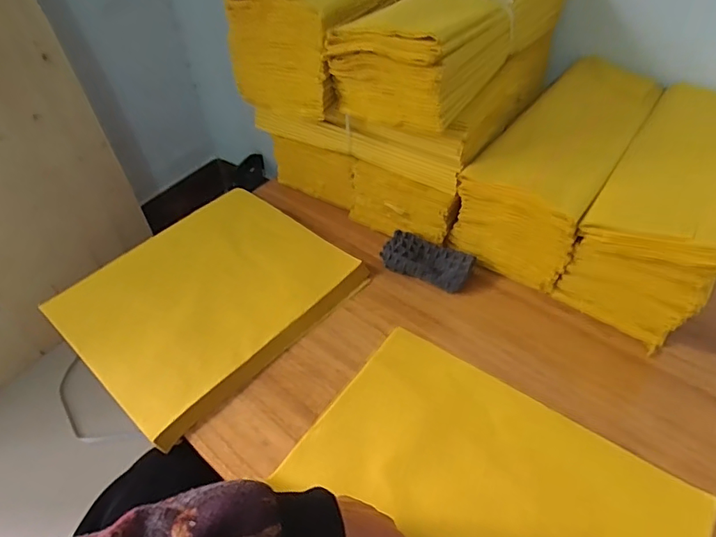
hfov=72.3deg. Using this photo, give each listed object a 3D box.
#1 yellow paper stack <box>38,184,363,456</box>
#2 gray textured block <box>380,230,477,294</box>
[{"bbox_3d":[-0.180,0.023,0.590,0.264,0.018,0.294,32,56,29],"label":"yellow paper stack"},{"bbox_3d":[0.085,-0.009,0.605,0.107,0.024,0.055,19,50,20],"label":"gray textured block"}]

